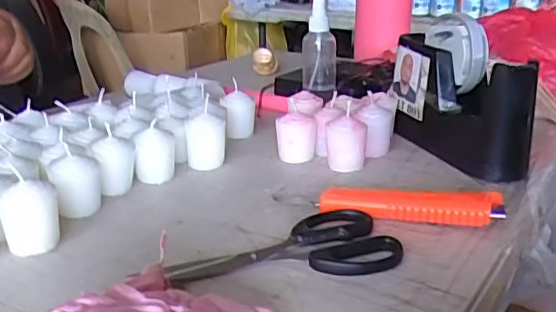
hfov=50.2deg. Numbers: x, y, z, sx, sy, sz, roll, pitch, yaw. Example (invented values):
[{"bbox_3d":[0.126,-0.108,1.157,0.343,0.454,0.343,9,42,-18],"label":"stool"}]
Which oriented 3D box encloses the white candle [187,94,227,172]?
[{"bbox_3d":[-0.069,-0.023,0.575,0.036,0.057,0.035,-1,20,-3],"label":"white candle"}]

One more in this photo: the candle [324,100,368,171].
[{"bbox_3d":[0.063,-0.014,0.557,0.037,0.049,0.038,1,20,2],"label":"candle"}]

